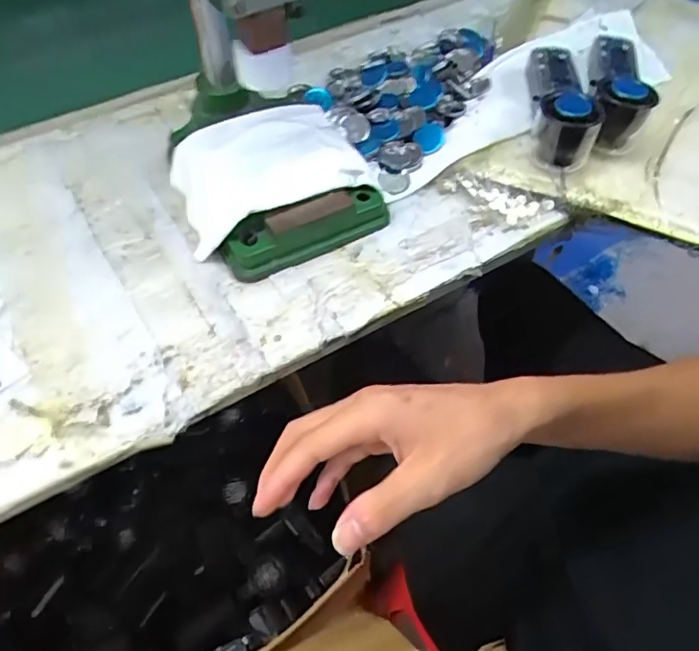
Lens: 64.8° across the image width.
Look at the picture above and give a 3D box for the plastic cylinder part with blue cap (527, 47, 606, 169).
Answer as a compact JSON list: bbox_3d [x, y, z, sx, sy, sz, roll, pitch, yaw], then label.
[{"bbox_3d":[0.200,-0.214,0.531,0.051,0.070,0.146,5,54,5],"label":"plastic cylinder part with blue cap"}]

